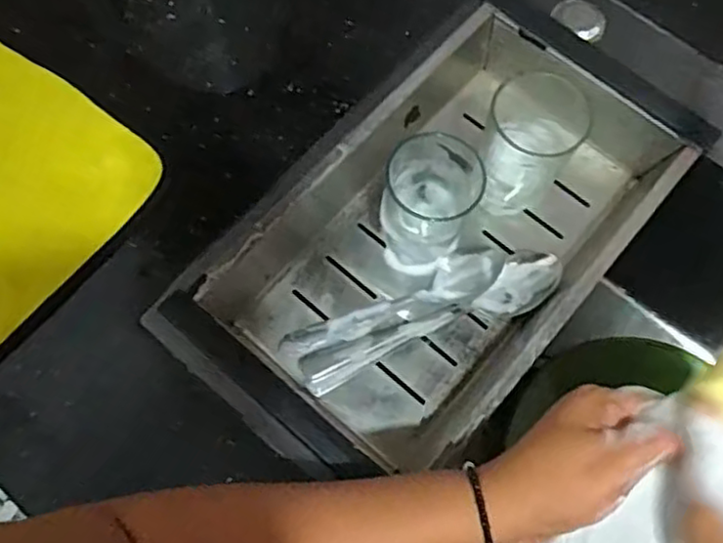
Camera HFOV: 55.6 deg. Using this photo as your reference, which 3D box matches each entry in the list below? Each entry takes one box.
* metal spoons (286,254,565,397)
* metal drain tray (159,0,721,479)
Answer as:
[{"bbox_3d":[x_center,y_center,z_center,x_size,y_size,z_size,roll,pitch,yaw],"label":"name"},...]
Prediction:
[{"bbox_3d":[0.041,0.026,0.482,0.190,0.034,0.053,-20,71,-9],"label":"metal spoons"},{"bbox_3d":[0.065,-0.027,0.492,0.194,0.064,0.346,41,74,13],"label":"metal drain tray"}]

